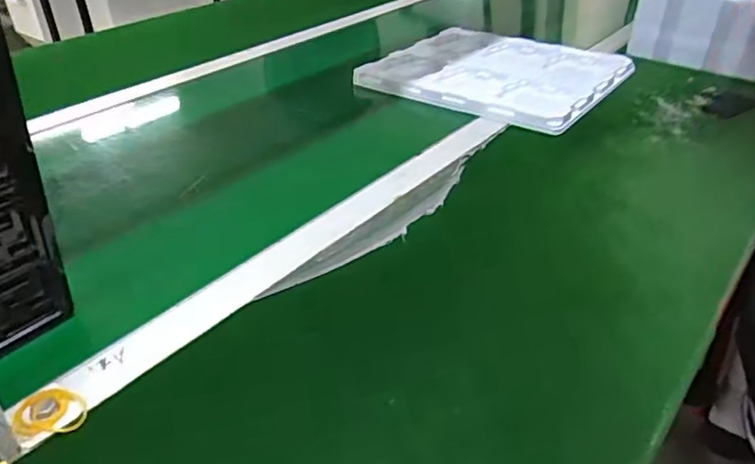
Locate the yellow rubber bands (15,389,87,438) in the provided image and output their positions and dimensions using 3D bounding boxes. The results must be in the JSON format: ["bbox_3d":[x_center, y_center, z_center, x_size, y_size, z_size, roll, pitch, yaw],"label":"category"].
[{"bbox_3d":[-0.210,0.114,0.390,0.040,0.005,0.035,-12,36,-15],"label":"yellow rubber bands"}]

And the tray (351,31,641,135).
[{"bbox_3d":[0.168,-0.229,0.857,0.312,0.019,0.273,22,41,29],"label":"tray"}]

